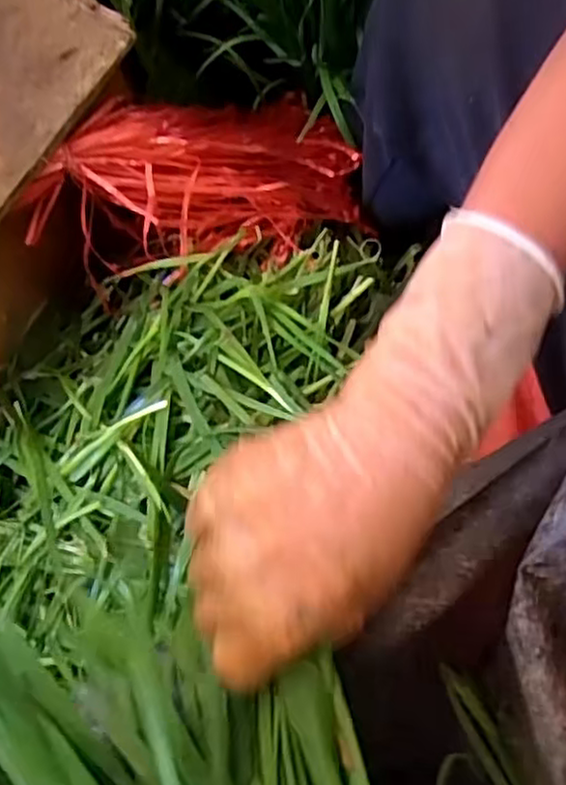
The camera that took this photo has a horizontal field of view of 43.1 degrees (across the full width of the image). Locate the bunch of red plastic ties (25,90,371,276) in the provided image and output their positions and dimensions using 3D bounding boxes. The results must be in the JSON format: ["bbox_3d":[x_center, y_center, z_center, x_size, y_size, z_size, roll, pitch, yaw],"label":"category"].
[{"bbox_3d":[-0.078,-0.217,0.683,0.295,0.089,0.218,-10,67,-3],"label":"bunch of red plastic ties"}]

